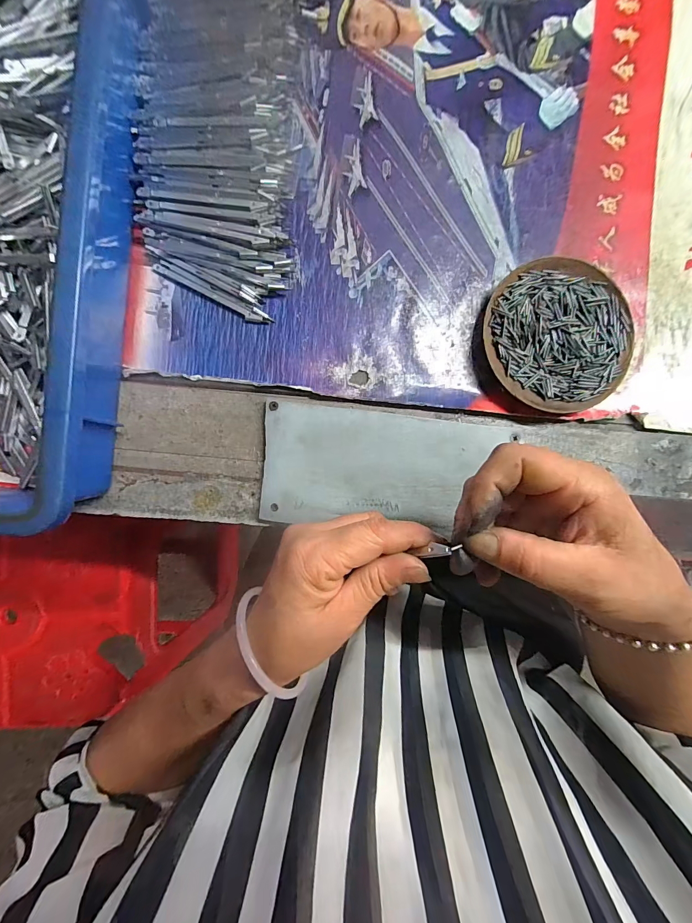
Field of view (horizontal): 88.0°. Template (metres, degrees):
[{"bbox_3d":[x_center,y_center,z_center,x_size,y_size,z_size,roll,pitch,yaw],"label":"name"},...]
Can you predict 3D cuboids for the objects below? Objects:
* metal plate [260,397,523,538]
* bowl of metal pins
[{"bbox_3d":[0.029,0.005,0.278,0.181,0.004,0.090,5,88,-2],"label":"metal plate"},{"bbox_3d":[0.164,-0.097,0.282,0.108,0.016,0.115,0,90,-2],"label":"bowl of metal pins"}]

